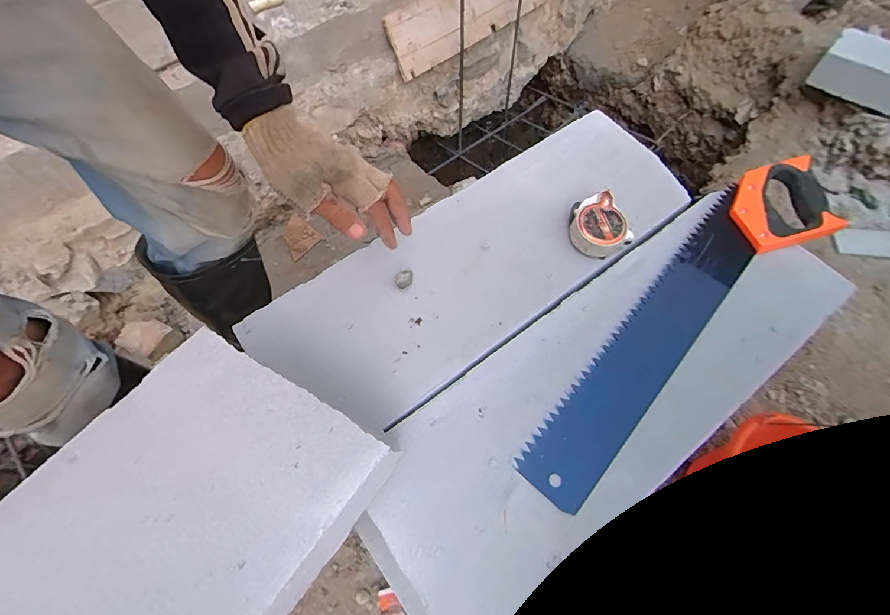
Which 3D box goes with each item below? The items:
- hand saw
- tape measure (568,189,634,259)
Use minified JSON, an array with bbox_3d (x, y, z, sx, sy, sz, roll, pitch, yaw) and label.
[{"bbox_3d":[0.290,0.000,0.461,0.118,0.045,0.551,40,68,22],"label":"hand saw"},{"bbox_3d":[0.187,-0.099,0.496,0.059,0.038,0.068,-23,61,-11],"label":"tape measure"}]

